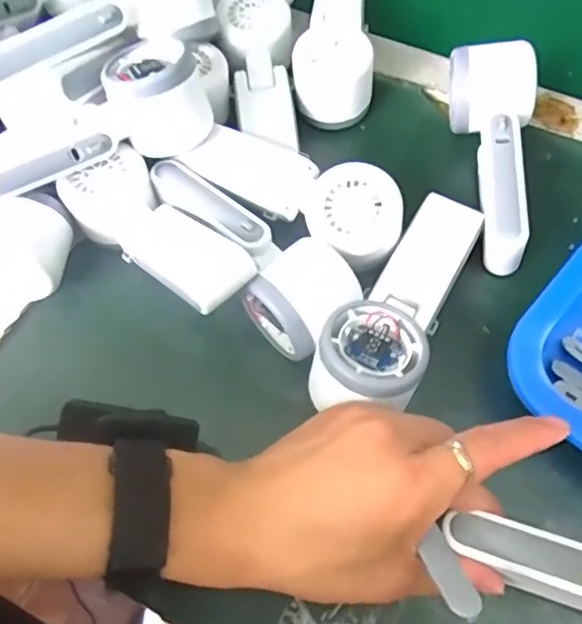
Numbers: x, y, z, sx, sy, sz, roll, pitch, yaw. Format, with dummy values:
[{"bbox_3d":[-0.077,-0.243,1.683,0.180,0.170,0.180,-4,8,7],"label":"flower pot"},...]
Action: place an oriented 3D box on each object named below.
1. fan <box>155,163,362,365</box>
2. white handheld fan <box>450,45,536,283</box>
[{"bbox_3d":[-0.028,-0.041,0.375,0.055,0.053,0.165,-40,67,-17],"label":"fan"},{"bbox_3d":[0.130,-0.105,0.394,0.058,0.054,0.155,8,63,7],"label":"white handheld fan"}]

